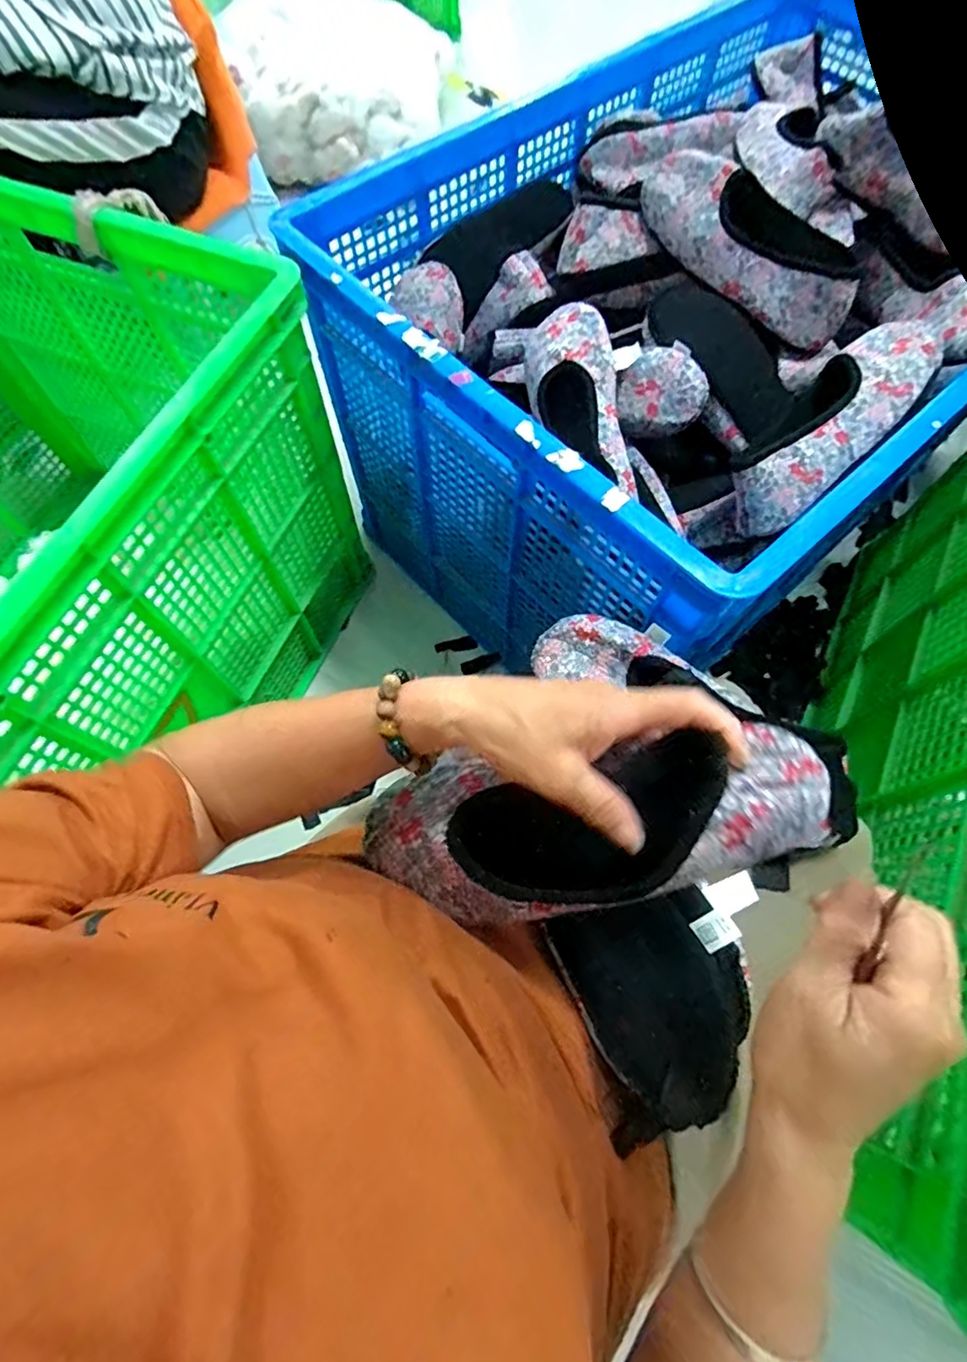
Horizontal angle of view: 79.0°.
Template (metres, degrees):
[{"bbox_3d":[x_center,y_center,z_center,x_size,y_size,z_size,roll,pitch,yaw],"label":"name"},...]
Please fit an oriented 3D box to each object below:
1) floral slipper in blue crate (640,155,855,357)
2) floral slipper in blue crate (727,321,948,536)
[{"bbox_3d":[0.290,-0.480,0.651,0.255,0.084,0.084,43,73,16],"label":"floral slipper in blue crate"},{"bbox_3d":[0.352,-0.259,0.590,0.093,0.067,0.279,42,85,16],"label":"floral slipper in blue crate"}]

